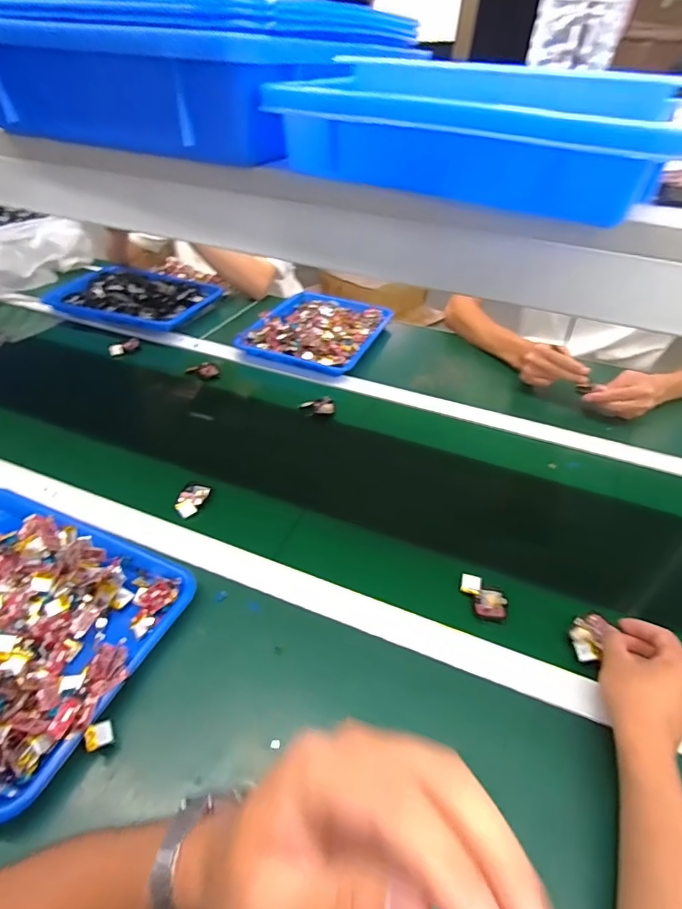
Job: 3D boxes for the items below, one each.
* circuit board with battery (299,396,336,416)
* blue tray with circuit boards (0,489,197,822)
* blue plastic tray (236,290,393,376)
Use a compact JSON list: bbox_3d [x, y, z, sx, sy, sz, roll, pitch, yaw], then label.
[{"bbox_3d":[-0.040,-0.085,0.829,0.061,0.027,0.024,8,41,5],"label":"circuit board with battery"},{"bbox_3d":[-0.351,0.166,0.488,0.333,0.056,0.258,19,43,17],"label":"blue tray with circuit boards"},{"bbox_3d":[-0.040,-0.275,1.019,0.245,0.031,0.328,17,42,15],"label":"blue plastic tray"}]

